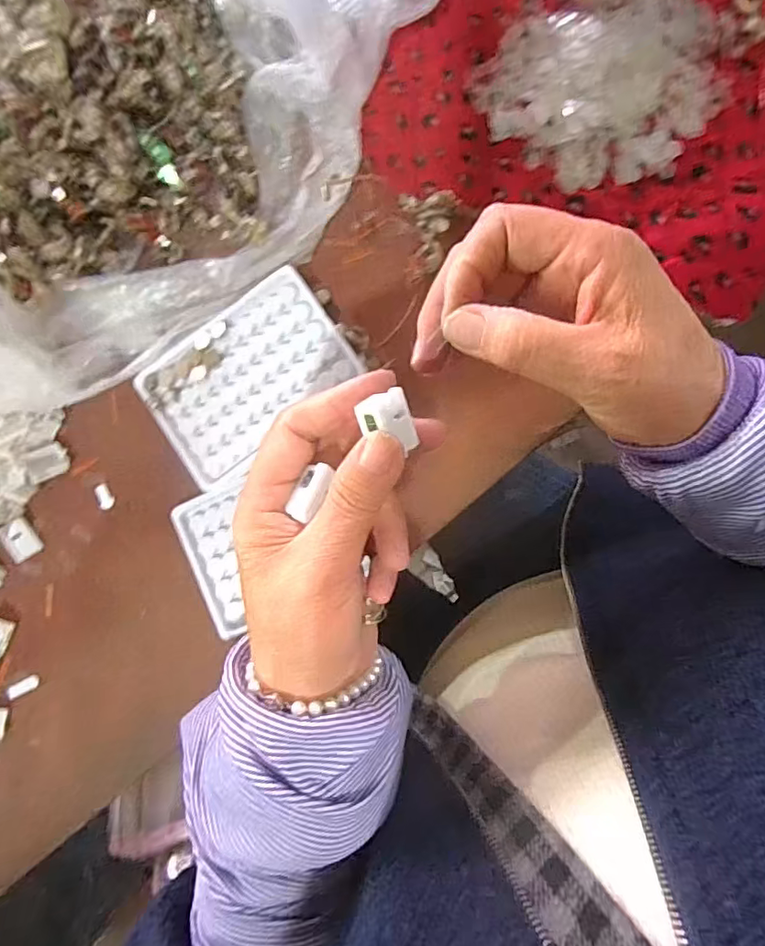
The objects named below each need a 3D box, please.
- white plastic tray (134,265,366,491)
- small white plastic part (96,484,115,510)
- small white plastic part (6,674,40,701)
[{"bbox_3d":[-0.087,-0.063,0.361,0.129,0.023,0.090,-37,85,4],"label":"white plastic tray"},{"bbox_3d":[-0.195,0.016,0.379,0.011,0.004,0.019,-17,86,6],"label":"small white plastic part"},{"bbox_3d":[-0.251,0.149,0.375,0.026,0.004,0.010,-31,85,5],"label":"small white plastic part"}]

